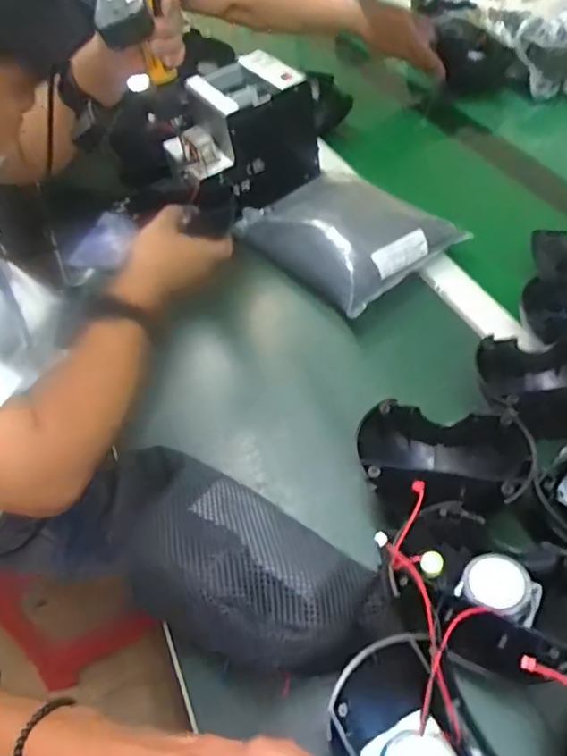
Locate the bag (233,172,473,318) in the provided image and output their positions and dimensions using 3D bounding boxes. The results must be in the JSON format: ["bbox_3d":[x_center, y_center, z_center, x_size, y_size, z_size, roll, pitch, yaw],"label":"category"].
[{"bbox_3d":[0.073,-0.189,0.697,0.181,0.056,0.234,-32,54,-19],"label":"bag"}]

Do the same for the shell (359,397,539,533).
[{"bbox_3d":[0.127,0.072,0.464,0.131,0.066,0.093,5,51,11],"label":"shell"}]

